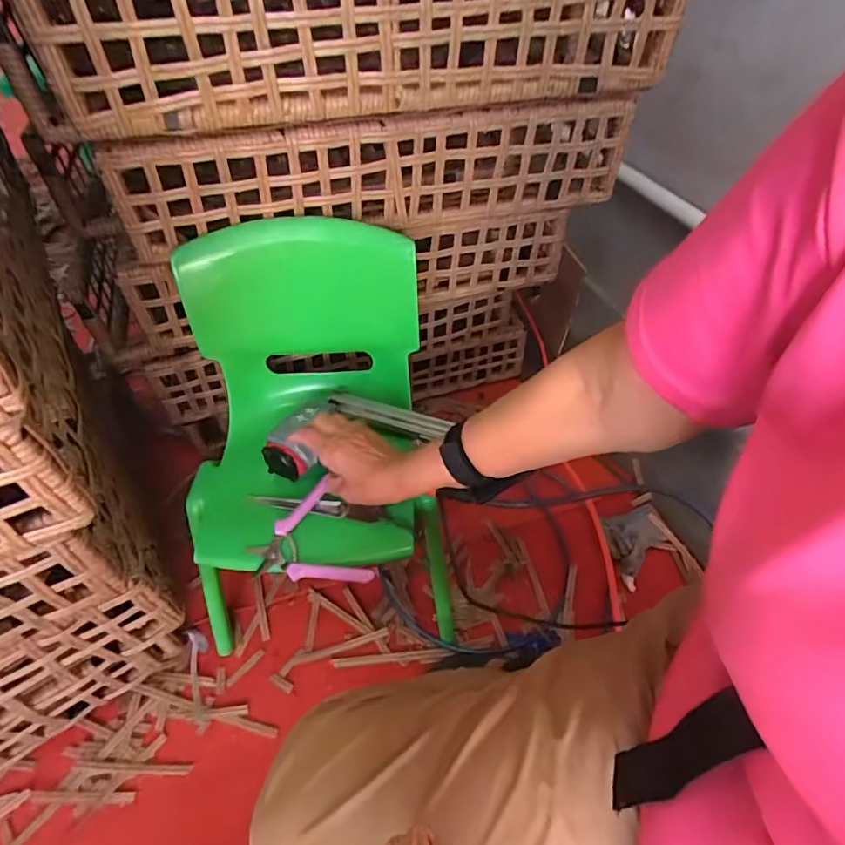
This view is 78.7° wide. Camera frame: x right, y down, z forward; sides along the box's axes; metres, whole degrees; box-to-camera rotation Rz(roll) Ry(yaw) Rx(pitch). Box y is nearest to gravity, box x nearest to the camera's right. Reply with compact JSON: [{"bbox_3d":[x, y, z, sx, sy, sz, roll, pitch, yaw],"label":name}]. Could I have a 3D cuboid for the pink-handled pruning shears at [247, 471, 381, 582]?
[{"bbox_3d":[-0.136,0.147,0.593,0.114,0.042,0.129,-25,53,-19],"label":"pink-handled pruning shears"}]

